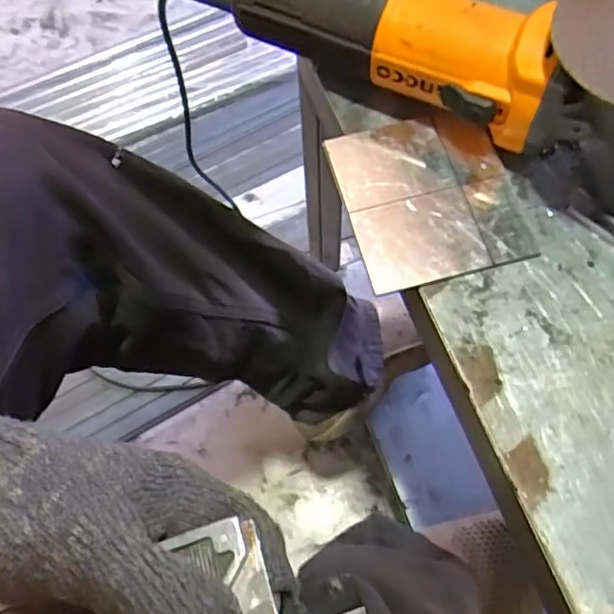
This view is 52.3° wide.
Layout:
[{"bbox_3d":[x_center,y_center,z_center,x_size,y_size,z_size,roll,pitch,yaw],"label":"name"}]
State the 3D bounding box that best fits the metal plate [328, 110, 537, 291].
[{"bbox_3d":[0.074,-0.067,0.379,0.100,0.007,0.111,-14,67,-6],"label":"metal plate"}]

